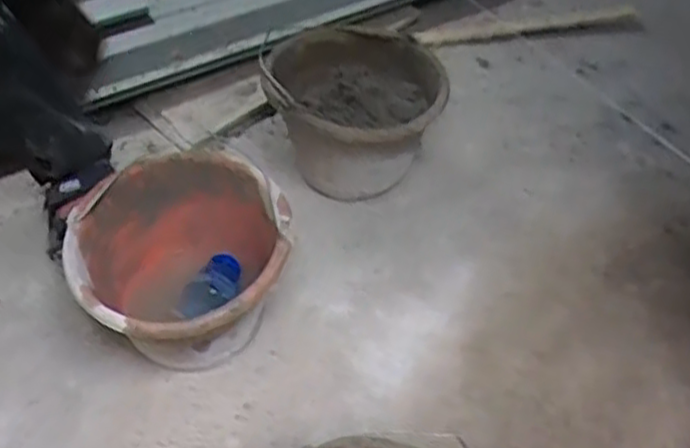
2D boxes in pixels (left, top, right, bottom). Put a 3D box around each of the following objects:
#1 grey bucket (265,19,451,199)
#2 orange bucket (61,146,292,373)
[{"bbox_3d":[0.011,-0.147,1.001,0.241,0.206,0.184,22,51,19],"label":"grey bucket"},{"bbox_3d":[-0.170,0.056,0.828,0.219,0.159,0.221,-1,46,1],"label":"orange bucket"}]

